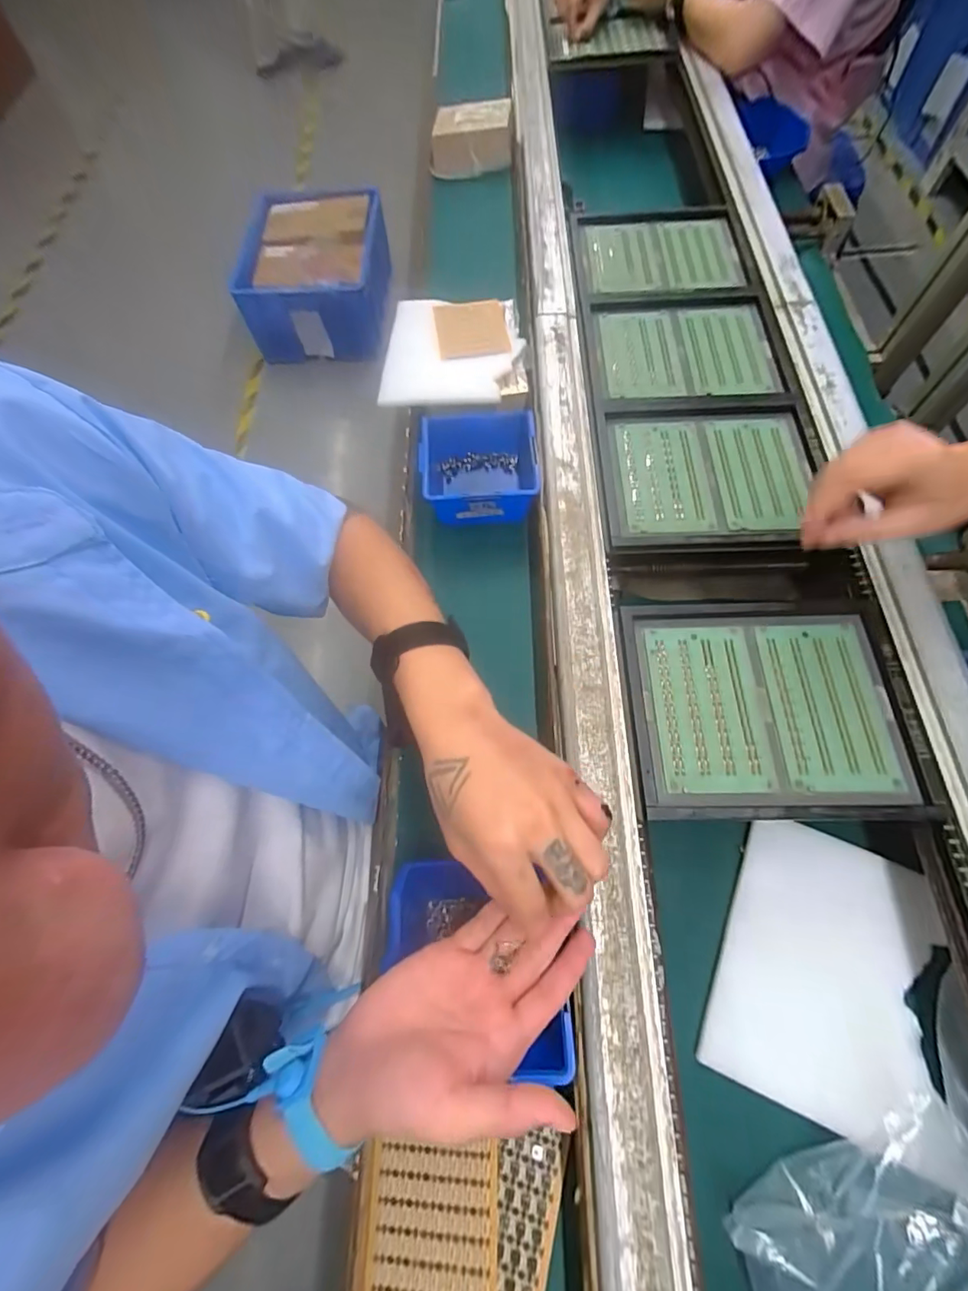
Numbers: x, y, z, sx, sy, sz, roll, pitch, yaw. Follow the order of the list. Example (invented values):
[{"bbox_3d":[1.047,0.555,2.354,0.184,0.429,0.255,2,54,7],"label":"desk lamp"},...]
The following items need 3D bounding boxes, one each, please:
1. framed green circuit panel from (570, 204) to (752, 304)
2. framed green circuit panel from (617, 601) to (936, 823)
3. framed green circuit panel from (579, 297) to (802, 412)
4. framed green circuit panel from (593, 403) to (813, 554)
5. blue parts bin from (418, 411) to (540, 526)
[{"bbox_3d":[0.227,-0.510,0.654,0.208,0.033,0.196,-5,66,0],"label":"framed green circuit panel"},{"bbox_3d":[0.229,0.048,0.409,0.210,0.012,0.181,-1,66,2],"label":"framed green circuit panel"},{"bbox_3d":[0.229,-0.337,0.570,0.217,0.009,0.176,-2,66,1],"label":"framed green circuit panel"},{"bbox_3d":[0.224,-0.174,0.503,0.208,0.012,0.173,-2,66,1],"label":"framed green circuit panel"},{"bbox_3d":[-0.004,-0.194,0.555,0.121,0.068,0.127,-2,67,3],"label":"blue parts bin"}]

